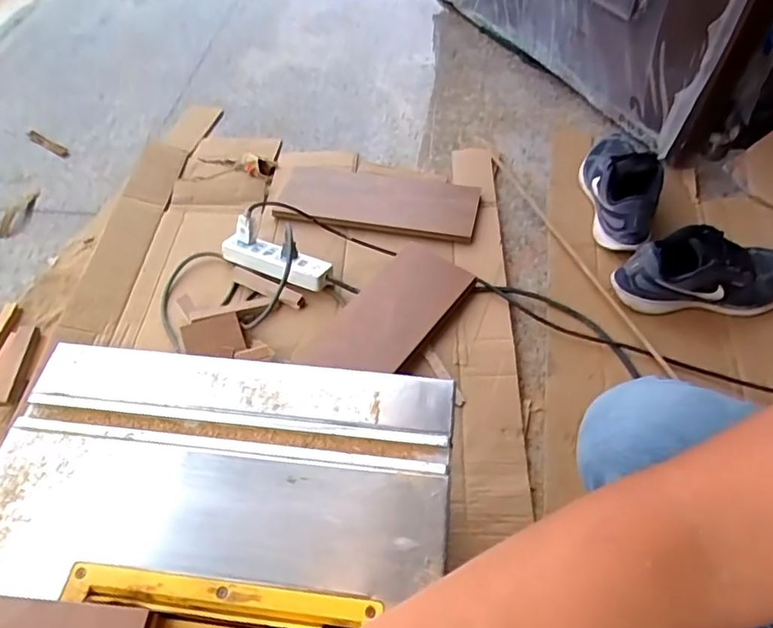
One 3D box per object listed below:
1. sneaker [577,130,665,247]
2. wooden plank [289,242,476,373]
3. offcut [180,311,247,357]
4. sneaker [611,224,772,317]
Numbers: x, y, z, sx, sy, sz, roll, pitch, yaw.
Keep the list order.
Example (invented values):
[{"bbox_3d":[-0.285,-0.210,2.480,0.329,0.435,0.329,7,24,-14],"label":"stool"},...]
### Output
[{"bbox_3d":[0.417,-0.245,0.968,0.118,0.108,0.275,13,56,10],"label":"sneaker"},{"bbox_3d":[0.004,0.002,0.868,0.144,0.020,0.293,34,62,22],"label":"wooden plank"},{"bbox_3d":[-0.261,0.034,0.814,0.085,0.006,0.078,-10,53,-21],"label":"offcut"},{"bbox_3d":[0.497,-0.063,0.838,0.257,0.100,0.090,7,55,6],"label":"sneaker"}]

